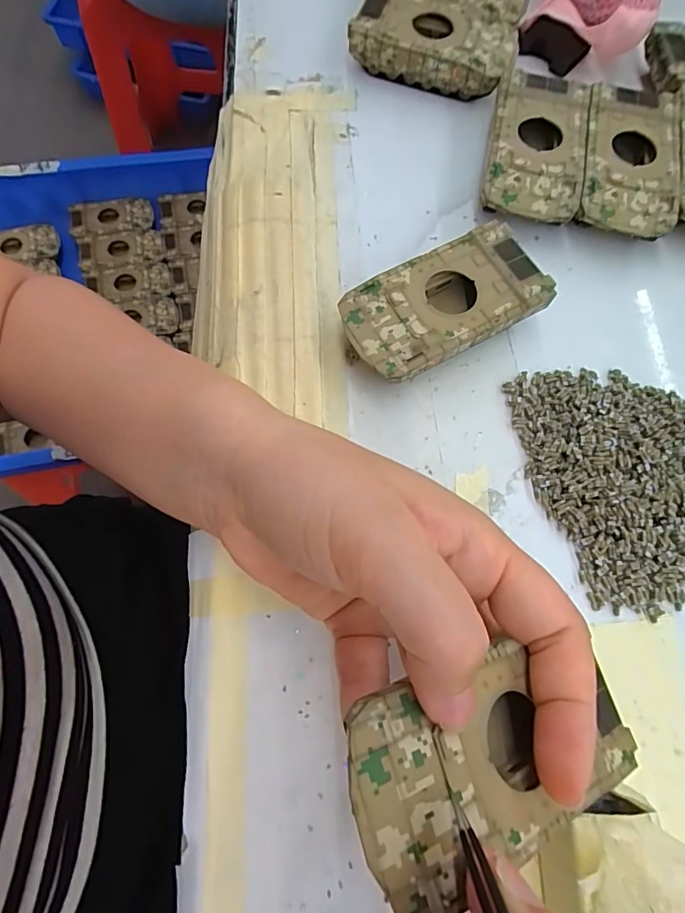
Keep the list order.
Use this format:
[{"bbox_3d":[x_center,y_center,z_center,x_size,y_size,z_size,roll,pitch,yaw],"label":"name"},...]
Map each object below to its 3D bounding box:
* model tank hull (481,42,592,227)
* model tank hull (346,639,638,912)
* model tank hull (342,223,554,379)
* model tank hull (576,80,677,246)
[{"bbox_3d":[0.107,-0.170,0.270,0.051,0.025,0.096,13,72,2],"label":"model tank hull"},{"bbox_3d":[0.044,0.086,0.140,0.097,0.020,0.052,5,69,-32],"label":"model tank hull"},{"bbox_3d":[0.048,-0.071,0.236,0.095,0.025,0.051,-27,75,-11],"label":"model tank hull"},{"bbox_3d":[0.156,-0.161,0.270,0.049,0.024,0.093,12,72,2],"label":"model tank hull"}]

